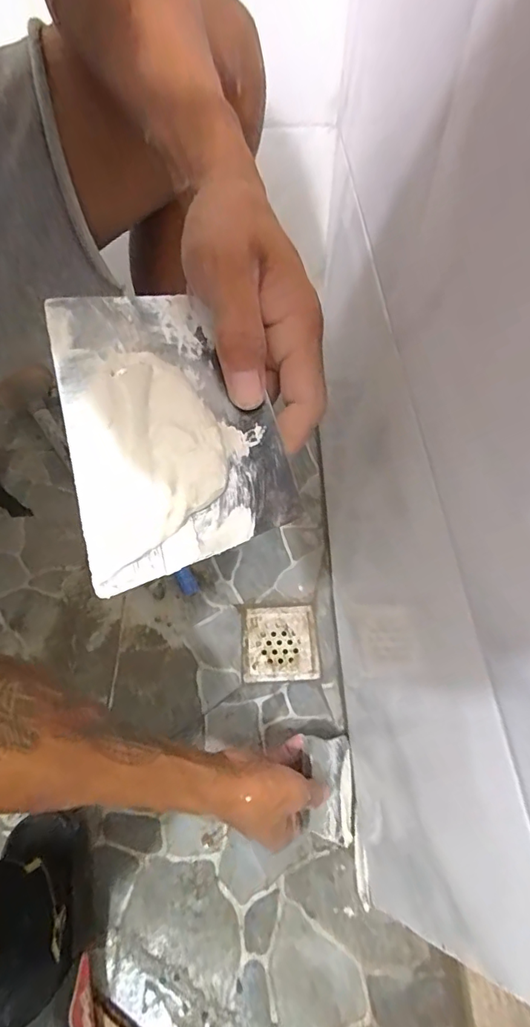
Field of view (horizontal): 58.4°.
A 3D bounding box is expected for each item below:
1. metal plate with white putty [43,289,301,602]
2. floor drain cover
[{"bbox_3d":[-0.042,-0.044,0.212,0.091,0.014,0.135,-13,77,-11],"label":"metal plate with white putty"},{"bbox_3d":[0.019,0.169,0.622,0.096,0.011,0.097,-1,54,-4],"label":"floor drain cover"}]

